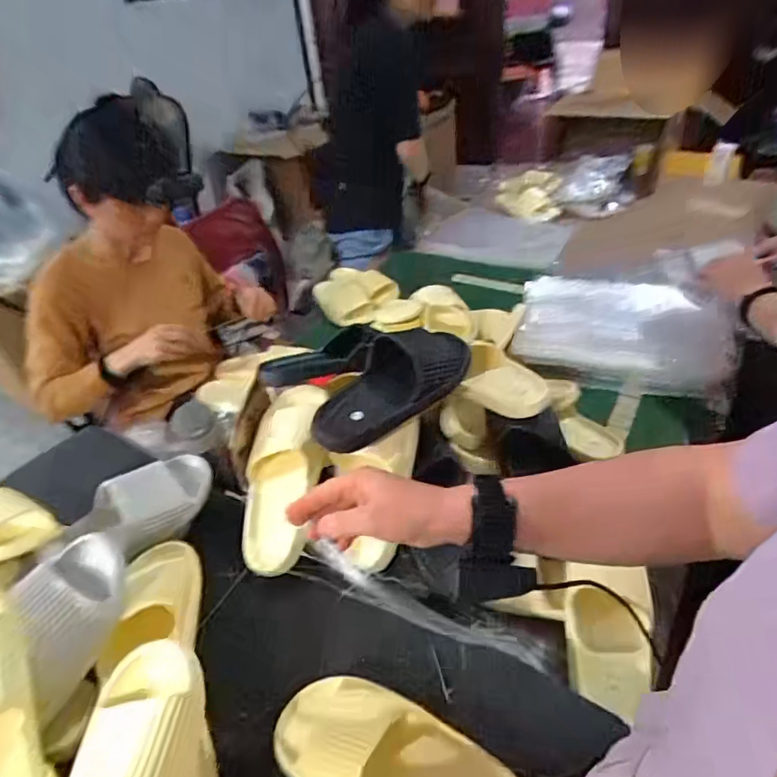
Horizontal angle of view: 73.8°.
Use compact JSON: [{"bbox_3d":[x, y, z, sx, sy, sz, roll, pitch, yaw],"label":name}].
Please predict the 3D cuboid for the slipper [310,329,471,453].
[{"bbox_3d":[0.014,-0.017,0.708,0.272,0.077,0.095,-32,44,-27],"label":"slipper"}]

